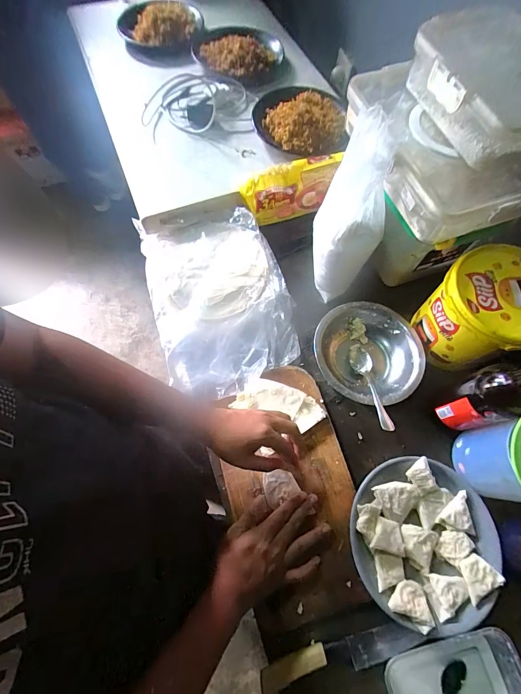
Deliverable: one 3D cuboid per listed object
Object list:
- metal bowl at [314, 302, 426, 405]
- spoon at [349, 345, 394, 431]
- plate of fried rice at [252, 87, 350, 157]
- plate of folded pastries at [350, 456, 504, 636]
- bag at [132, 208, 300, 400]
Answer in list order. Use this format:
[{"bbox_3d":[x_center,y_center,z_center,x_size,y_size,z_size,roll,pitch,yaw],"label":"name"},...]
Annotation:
[{"bbox_3d":[0.186,0.012,0.572,0.178,0.062,0.185,0,68,-1],"label":"metal bowl"},{"bbox_3d":[0.187,0.065,0.543,0.035,0.025,0.182,-3,42,-2],"label":"spoon"},{"bbox_3d":[0.085,-0.508,0.700,0.197,0.047,0.210,0,68,-1],"label":"plate of fried rice"},{"bbox_3d":[0.238,0.275,0.463,0.211,0.034,0.209,0,68,-1],"label":"plate of folded pastries"},{"bbox_3d":[-0.077,-0.098,0.610,0.249,0.037,0.376,-16,72,-6],"label":"bag"}]

